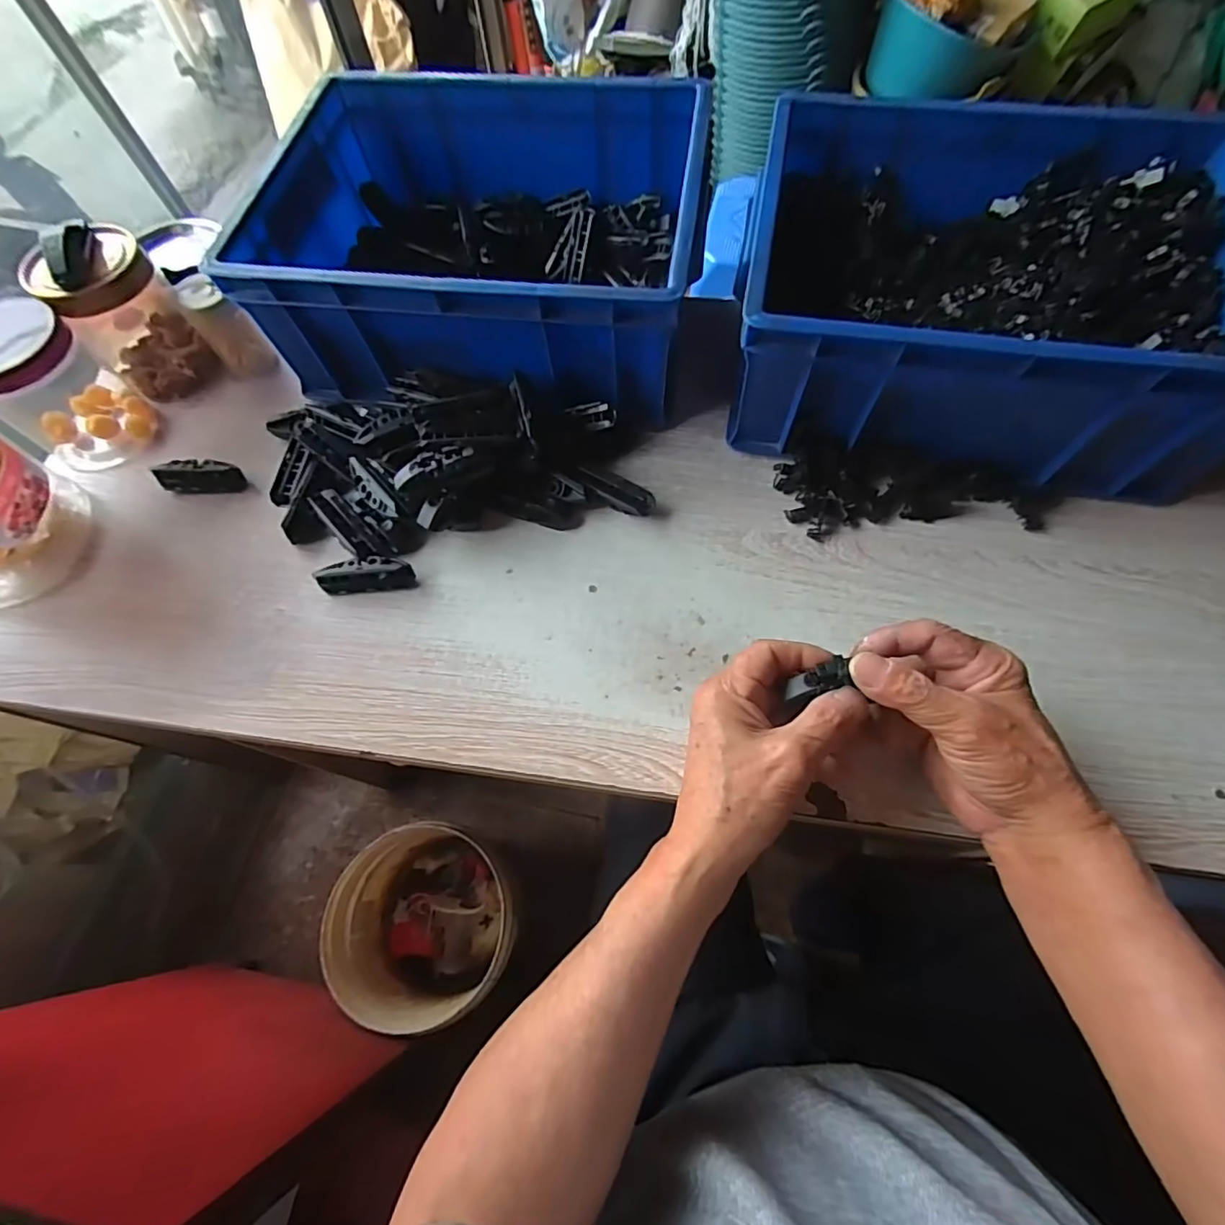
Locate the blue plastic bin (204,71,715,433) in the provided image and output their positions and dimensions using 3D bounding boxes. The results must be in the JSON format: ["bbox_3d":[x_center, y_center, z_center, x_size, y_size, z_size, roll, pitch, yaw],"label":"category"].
[{"bbox_3d":[-0.096,-0.309,0.482,0.329,0.130,0.271,8,66,6],"label":"blue plastic bin"}]

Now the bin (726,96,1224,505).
[{"bbox_3d":[0.274,-0.245,0.434,0.326,0.132,0.267,10,67,7],"label":"bin"}]

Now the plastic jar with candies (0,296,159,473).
[{"bbox_3d":[-0.457,-0.183,0.460,0.100,0.104,0.085,31,71,15],"label":"plastic jar with candies"}]

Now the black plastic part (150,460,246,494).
[{"bbox_3d":[-0.343,-0.114,0.467,0.074,0.025,0.021,2,66,4],"label":"black plastic part"}]

